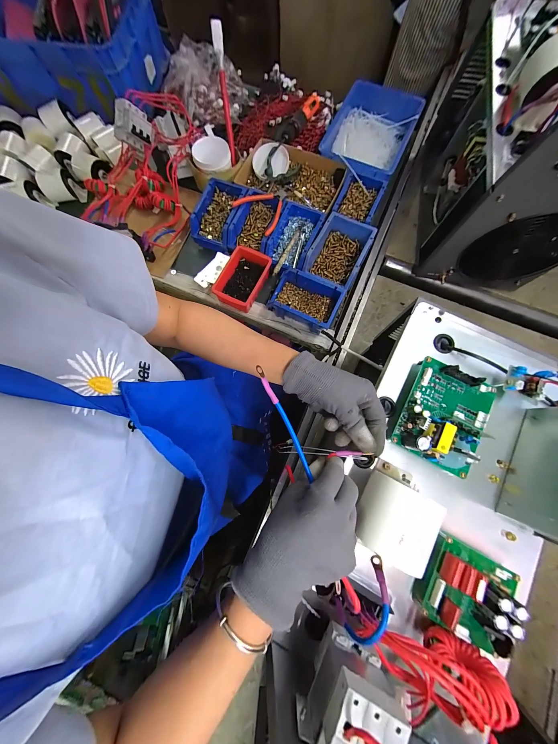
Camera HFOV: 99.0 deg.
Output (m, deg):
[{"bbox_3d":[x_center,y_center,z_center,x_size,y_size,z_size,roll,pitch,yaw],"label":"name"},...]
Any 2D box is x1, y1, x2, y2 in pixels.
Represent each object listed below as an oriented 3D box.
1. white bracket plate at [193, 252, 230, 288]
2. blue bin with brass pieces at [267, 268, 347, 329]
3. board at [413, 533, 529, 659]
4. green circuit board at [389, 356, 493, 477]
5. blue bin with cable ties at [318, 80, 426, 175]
[{"bbox_3d":[-0.171,-0.266,0.620,0.055,0.010,0.104,33,81,18],"label":"white bracket plate"},{"bbox_3d":[0.061,-0.169,0.574,0.158,0.080,0.106,27,80,7],"label":"blue bin with brass pieces"},{"bbox_3d":[0.214,0.249,0.266,0.087,0.041,0.089,31,81,7],"label":"board"},{"bbox_3d":[0.216,0.054,0.301,0.099,0.046,0.125,29,80,7],"label":"green circuit board"},{"bbox_3d":[0.256,-0.674,0.674,0.224,0.085,0.270,25,80,6],"label":"blue bin with cable ties"}]

